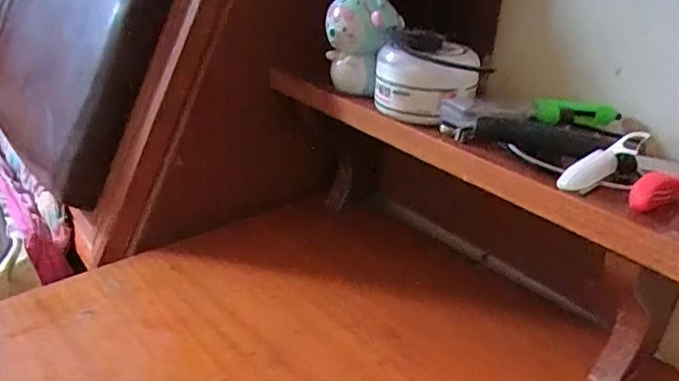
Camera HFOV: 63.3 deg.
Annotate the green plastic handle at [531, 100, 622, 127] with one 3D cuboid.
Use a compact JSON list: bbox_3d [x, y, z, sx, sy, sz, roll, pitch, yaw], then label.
[{"bbox_3d":[0.203,-0.069,0.477,0.084,0.016,0.029,-1,26,-10],"label":"green plastic handle"}]

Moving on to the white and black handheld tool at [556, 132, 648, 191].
[{"bbox_3d":[0.190,-0.020,0.396,0.076,0.018,0.012,-30,35,-10],"label":"white and black handheld tool"}]

